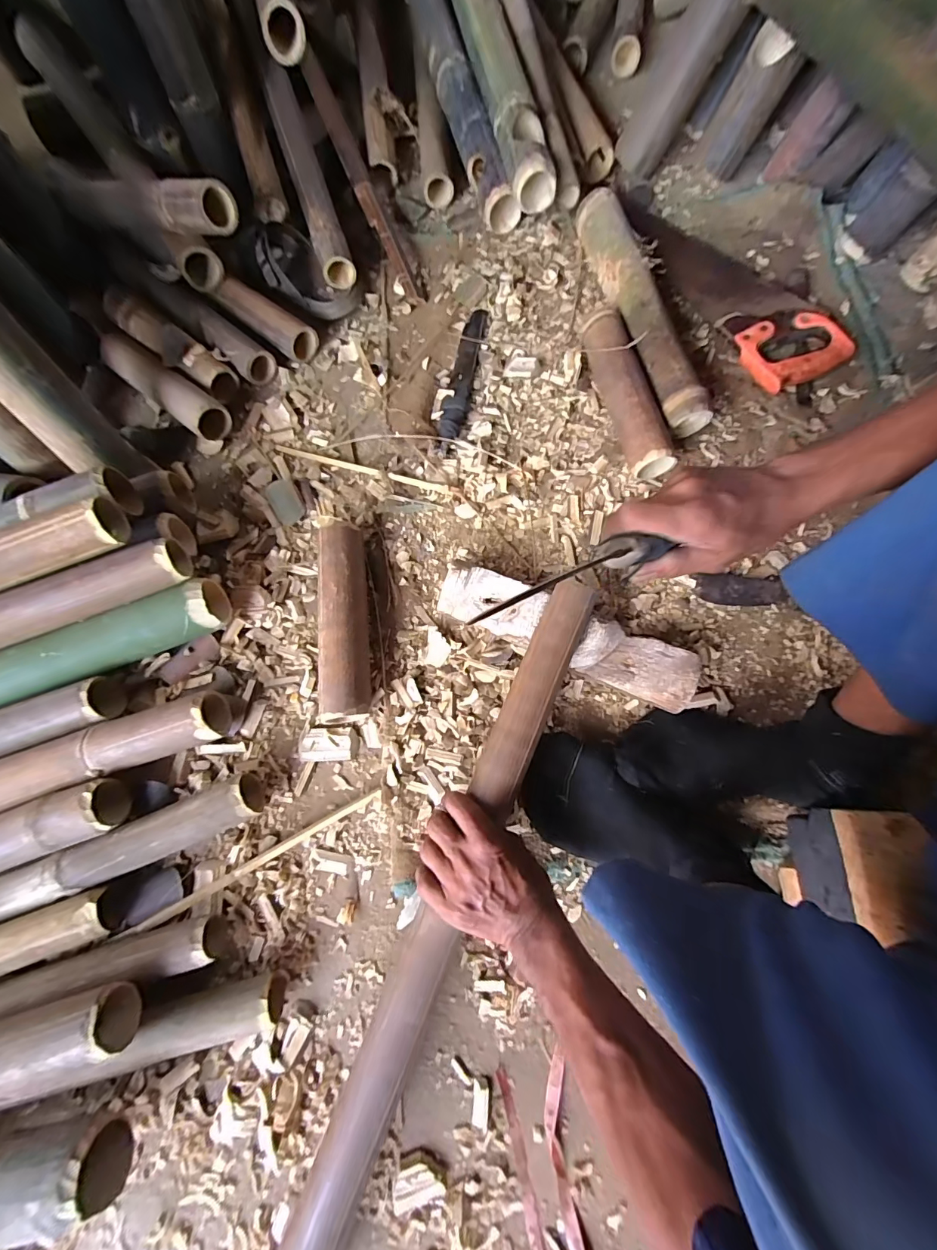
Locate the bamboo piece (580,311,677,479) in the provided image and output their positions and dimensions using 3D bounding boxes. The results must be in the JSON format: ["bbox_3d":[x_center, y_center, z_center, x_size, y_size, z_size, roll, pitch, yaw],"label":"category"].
[{"bbox_3d":[0.217,-0.319,0.609,0.063,0.060,0.252,-15,74,-2],"label":"bamboo piece"}]

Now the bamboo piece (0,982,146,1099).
[{"bbox_3d":[-0.440,0.395,0.394,0.252,0.054,0.058,-16,75,-2],"label":"bamboo piece"}]

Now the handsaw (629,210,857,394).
[{"bbox_3d":[0.387,-0.514,0.663,0.139,0.045,0.406,-28,75,-5],"label":"handsaw"}]

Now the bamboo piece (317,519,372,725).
[{"bbox_3d":[-0.150,-0.007,0.536,0.054,0.054,0.246,-7,74,0],"label":"bamboo piece"}]

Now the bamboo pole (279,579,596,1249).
[{"bbox_3d":[-0.046,0.332,0.410,0.054,0.060,0.834,22,78,8],"label":"bamboo pole"}]

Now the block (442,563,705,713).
[{"bbox_3d":[0.112,0.009,0.523,0.297,0.057,0.074,24,77,8],"label":"block"}]

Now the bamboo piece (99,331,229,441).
[{"bbox_3d":[-0.460,-0.359,0.647,0.253,0.046,0.053,35,79,11],"label":"bamboo piece"}]

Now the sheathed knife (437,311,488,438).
[{"bbox_3d":[-0.006,-0.383,0.655,0.038,0.015,0.247,12,75,5],"label":"sheathed knife"}]

